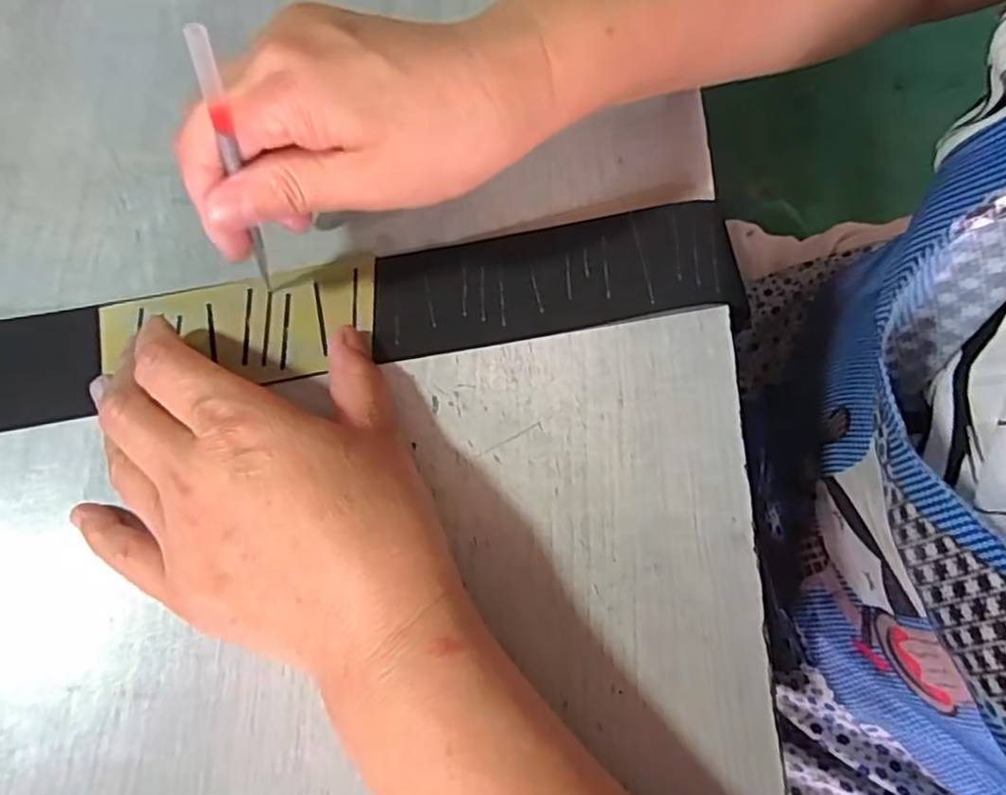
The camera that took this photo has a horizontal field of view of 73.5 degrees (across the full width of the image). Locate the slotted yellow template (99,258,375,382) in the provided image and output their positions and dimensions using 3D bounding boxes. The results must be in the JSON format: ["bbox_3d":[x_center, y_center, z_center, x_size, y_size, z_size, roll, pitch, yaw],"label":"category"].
[{"bbox_3d":[-0.112,-0.031,0.287,0.114,0.004,0.050,-7,72,-3],"label":"slotted yellow template"}]

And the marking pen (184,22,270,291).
[{"bbox_3d":[-0.093,-0.076,0.238,0.007,0.124,0.007,33,66,4],"label":"marking pen"}]

